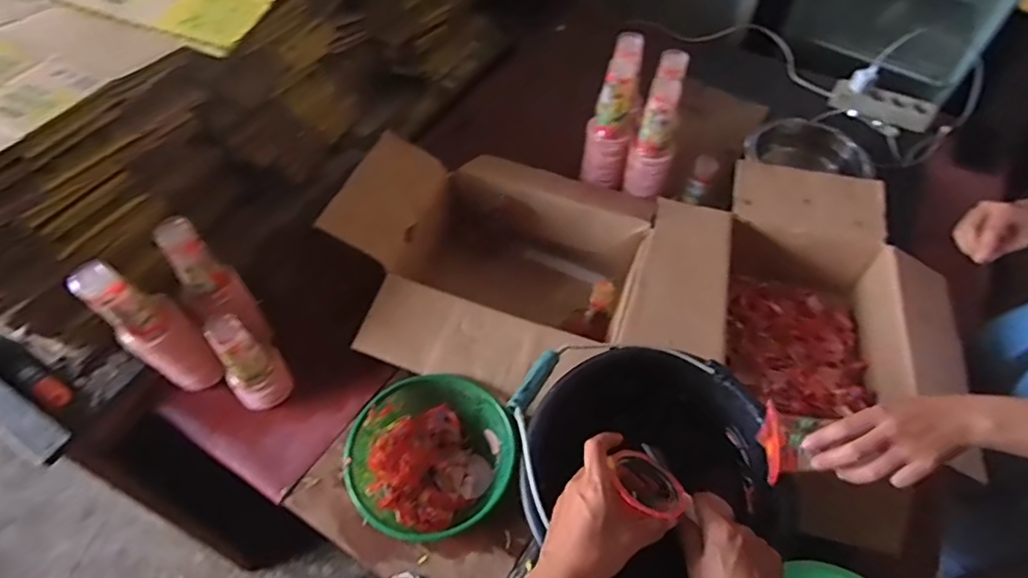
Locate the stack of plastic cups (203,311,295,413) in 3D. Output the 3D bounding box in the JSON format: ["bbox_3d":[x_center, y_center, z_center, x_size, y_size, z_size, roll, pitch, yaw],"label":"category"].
[{"bbox_3d":[-0.368,0.099,0.810,0.075,0.179,0.070,-30,61,-21],"label":"stack of plastic cups"}]

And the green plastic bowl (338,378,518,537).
[{"bbox_3d":[-0.110,0.222,0.762,0.196,0.105,0.179,1,55,-2],"label":"green plastic bowl"}]

